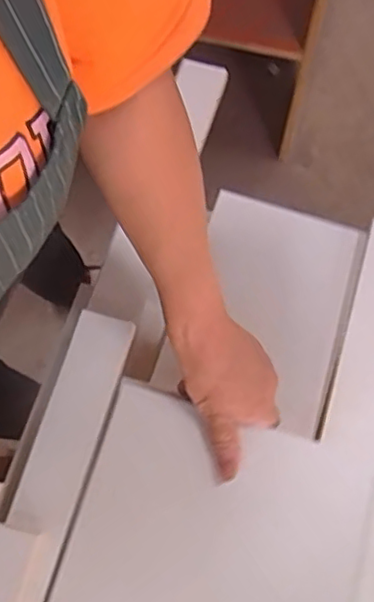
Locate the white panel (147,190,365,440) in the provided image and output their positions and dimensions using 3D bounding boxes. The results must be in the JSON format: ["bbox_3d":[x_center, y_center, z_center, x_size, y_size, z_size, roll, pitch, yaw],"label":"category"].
[{"bbox_3d":[0.073,0.005,0.594,0.156,0.019,0.214,17,72,10],"label":"white panel"}]

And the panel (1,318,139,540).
[{"bbox_3d":[-0.097,0.100,0.519,0.051,0.014,0.184,16,72,6],"label":"panel"}]

